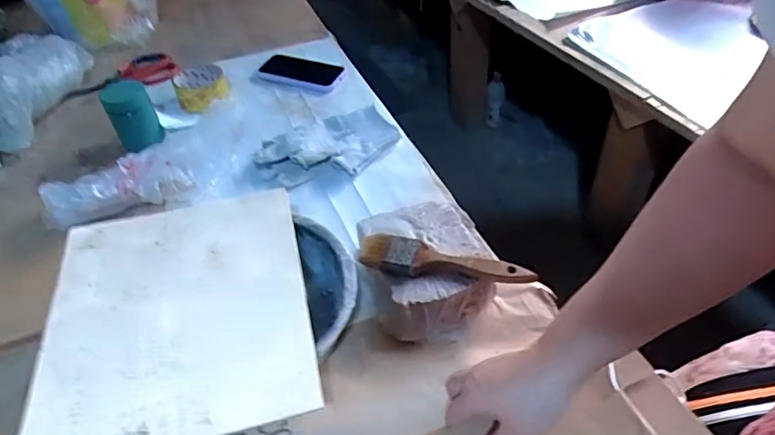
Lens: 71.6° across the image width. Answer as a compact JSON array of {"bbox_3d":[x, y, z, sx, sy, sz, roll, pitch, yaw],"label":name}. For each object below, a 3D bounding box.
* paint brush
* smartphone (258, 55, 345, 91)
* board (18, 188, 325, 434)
[{"bbox_3d":[0.058,0.040,0.546,0.173,0.012,0.040,5,46,8],"label":"paint brush"},{"bbox_3d":[-0.152,-0.265,0.979,0.162,0.016,0.081,19,48,22],"label":"smartphone"},{"bbox_3d":[-0.198,0.083,0.510,0.232,0.011,0.275,-12,44,-8],"label":"board"}]

